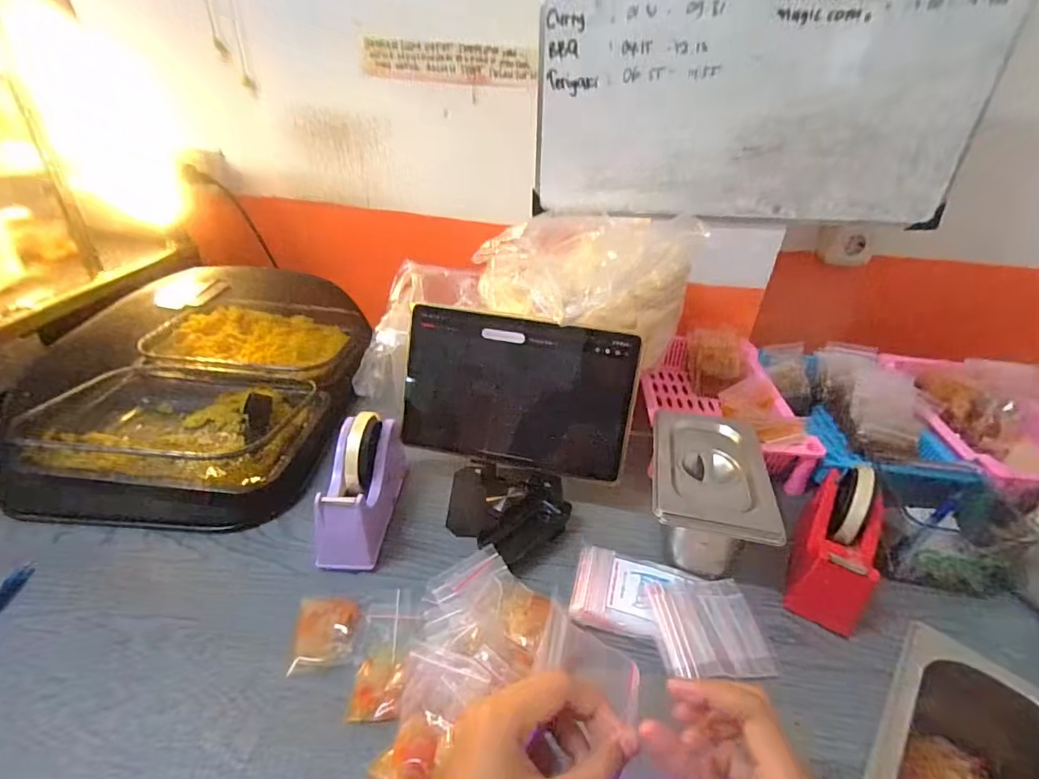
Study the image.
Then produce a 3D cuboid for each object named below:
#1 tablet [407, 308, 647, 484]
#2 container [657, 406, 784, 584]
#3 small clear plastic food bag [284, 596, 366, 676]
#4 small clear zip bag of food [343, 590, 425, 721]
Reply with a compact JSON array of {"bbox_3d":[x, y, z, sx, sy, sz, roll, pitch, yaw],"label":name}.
[{"bbox_3d":[-0.004,0.004,0.555,0.247,0.163,0.014,9,11,8],"label":"tablet"},{"bbox_3d":[0.194,0.105,0.537,0.111,0.089,0.165,9,33,9],"label":"container"},{"bbox_3d":[-0.167,0.214,0.446,0.057,0.014,0.061,-4,40,-8],"label":"small clear plastic food bag"},{"bbox_3d":[-0.113,0.225,0.437,0.047,0.018,0.115,-1,40,-4],"label":"small clear zip bag of food"}]

